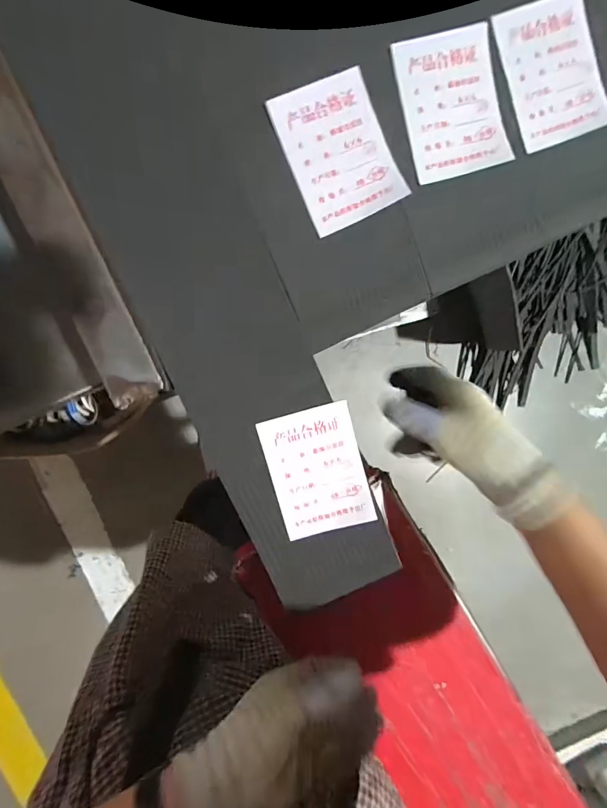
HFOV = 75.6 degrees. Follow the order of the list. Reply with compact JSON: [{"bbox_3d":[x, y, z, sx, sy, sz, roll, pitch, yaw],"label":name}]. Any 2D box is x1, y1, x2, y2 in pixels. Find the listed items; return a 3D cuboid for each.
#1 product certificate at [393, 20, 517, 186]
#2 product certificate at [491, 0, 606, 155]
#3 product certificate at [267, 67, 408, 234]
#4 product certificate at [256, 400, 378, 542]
[{"bbox_3d":[0.116,-0.233,0.303,0.077,0.006,0.106,-16,96,-4],"label":"product certificate"},{"bbox_3d":[0.198,-0.263,0.308,0.076,0.004,0.103,-21,96,-3],"label":"product certificate"},{"bbox_3d":[0.028,-0.193,0.298,0.076,0.006,0.103,-24,96,-3],"label":"product certificate"},{"bbox_3d":[0.012,0.056,0.324,0.075,0.006,0.104,-16,97,-2],"label":"product certificate"}]

